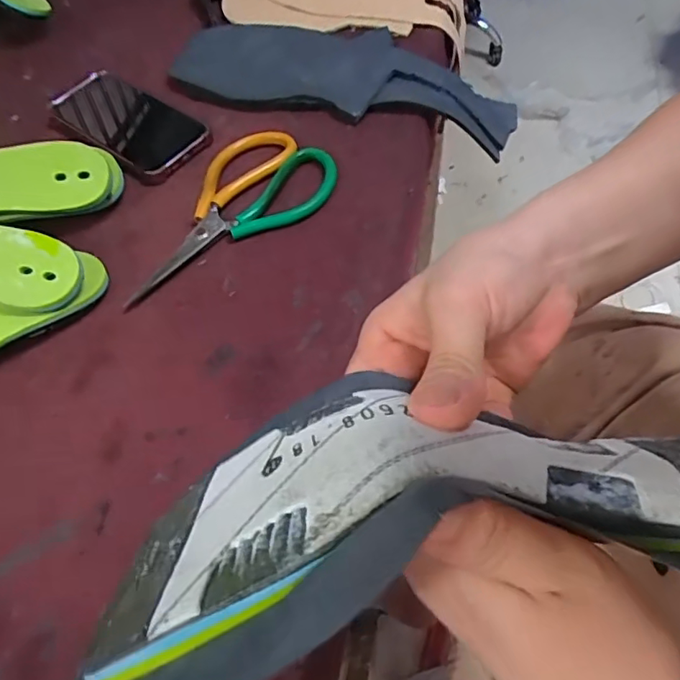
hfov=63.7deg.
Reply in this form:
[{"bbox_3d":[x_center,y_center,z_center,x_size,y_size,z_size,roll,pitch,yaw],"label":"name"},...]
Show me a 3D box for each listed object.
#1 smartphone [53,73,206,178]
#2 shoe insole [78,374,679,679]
[{"bbox_3d":[-0.189,-0.198,0.492,0.151,0.013,0.071,35,68,22],"label":"smartphone"},{"bbox_3d":[0.040,0.056,0.184,0.228,0.062,0.102,2,25,-12],"label":"shoe insole"}]

